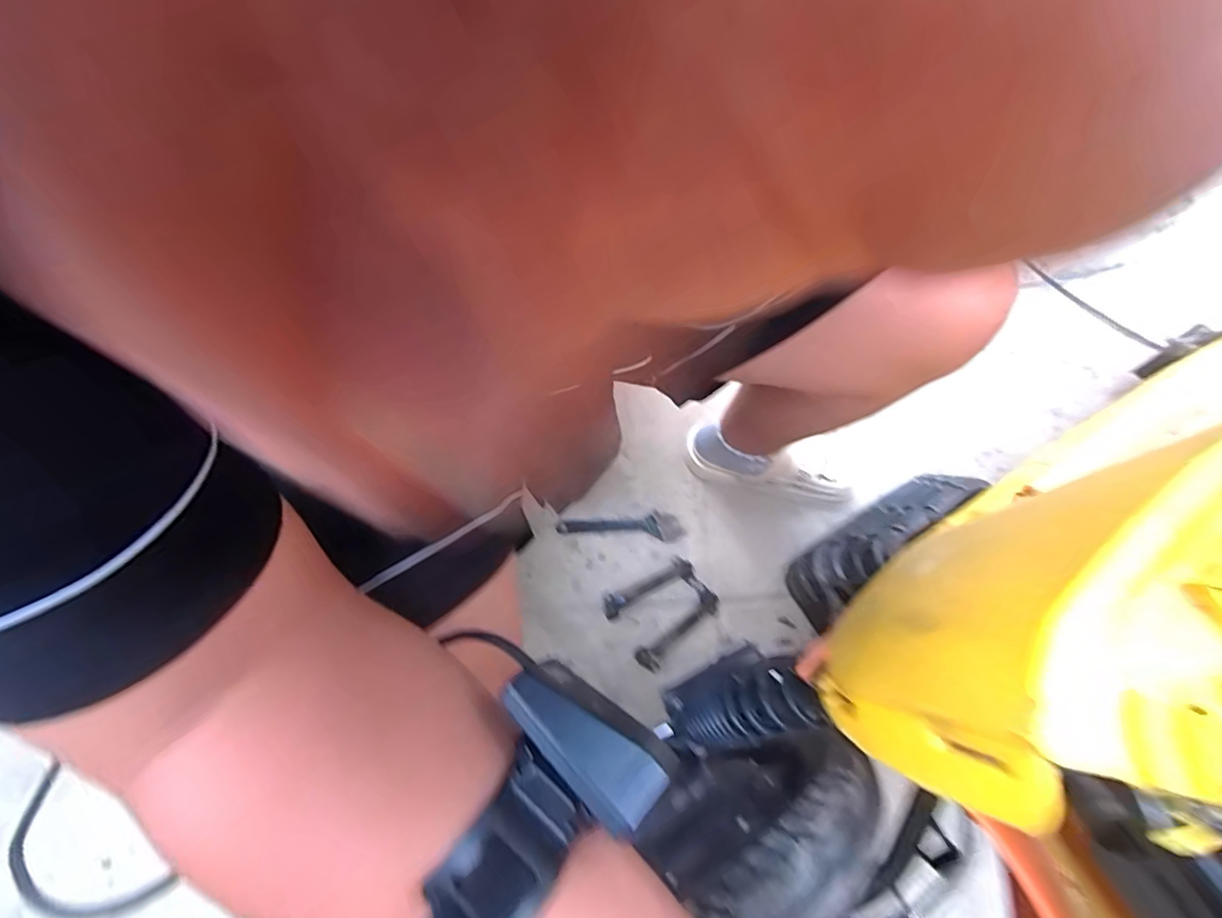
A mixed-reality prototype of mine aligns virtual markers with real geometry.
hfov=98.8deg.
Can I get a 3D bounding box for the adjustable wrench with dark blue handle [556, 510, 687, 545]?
[{"bbox_3d":[0.017,0.105,0.841,0.197,0.013,0.042,6,69,0],"label":"adjustable wrench with dark blue handle"}]

